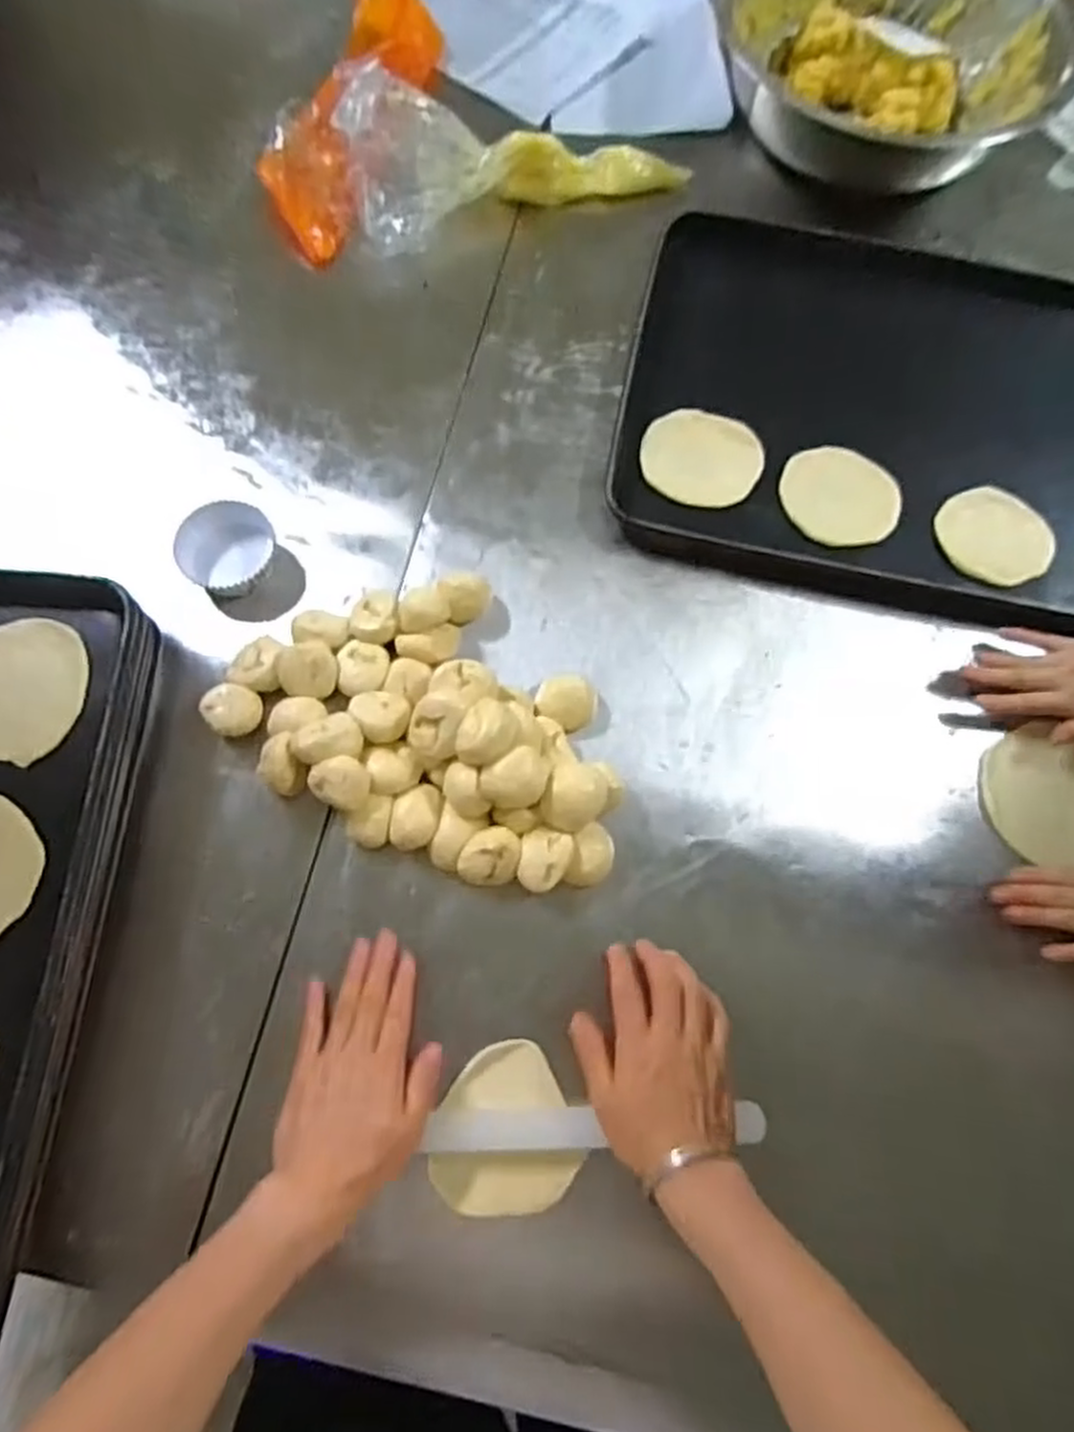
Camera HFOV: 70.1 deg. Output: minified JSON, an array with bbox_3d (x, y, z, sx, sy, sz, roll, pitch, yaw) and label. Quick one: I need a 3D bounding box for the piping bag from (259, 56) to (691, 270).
[{"bbox_3d":[-0.067,-0.606,0.818,0.442,0.086,0.154,-17,73,-7],"label":"piping bag"}]

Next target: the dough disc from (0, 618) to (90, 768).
[{"bbox_3d":[-0.417,-0.022,0.608,0.104,0.011,0.114,1,71,-2],"label":"dough disc"}]

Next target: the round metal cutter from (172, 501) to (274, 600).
[{"bbox_3d":[-0.276,-0.149,0.696,0.079,0.040,0.082,1,71,-2],"label":"round metal cutter"}]

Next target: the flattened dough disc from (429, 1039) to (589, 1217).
[{"bbox_3d":[-0.026,0.302,0.553,0.103,0.006,0.108,2,72,-7],"label":"flattened dough disc"}]

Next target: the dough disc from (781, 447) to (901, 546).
[{"bbox_3d":[0.293,-0.212,0.738,0.114,0.014,0.085,32,77,8],"label":"dough disc"}]

